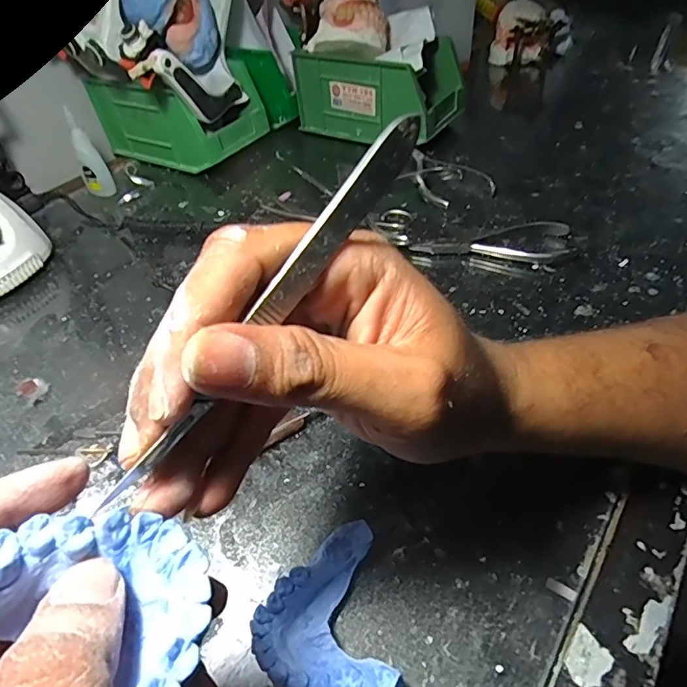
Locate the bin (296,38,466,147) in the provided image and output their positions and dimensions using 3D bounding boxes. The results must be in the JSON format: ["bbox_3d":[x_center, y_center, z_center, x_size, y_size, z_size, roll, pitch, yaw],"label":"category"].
[{"bbox_3d":[0.042,-0.289,0.564,0.170,0.082,0.096,23,51,26],"label":"bin"}]

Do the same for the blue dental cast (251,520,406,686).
[{"bbox_3d":[-0.008,0.116,0.205,0.052,0.023,0.068,-9,45,-3],"label":"blue dental cast"}]

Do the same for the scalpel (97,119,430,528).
[{"bbox_3d":[-0.016,-0.015,0.139,0.004,0.012,0.127,32,82,32],"label":"scalpel"}]

